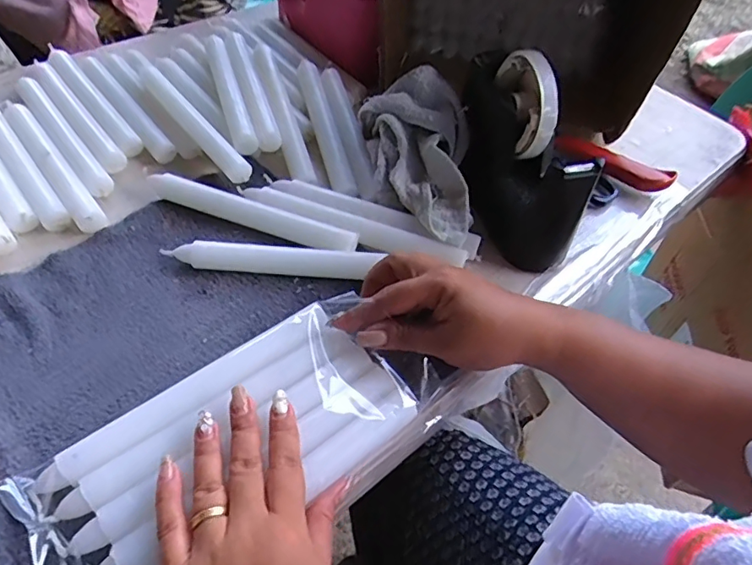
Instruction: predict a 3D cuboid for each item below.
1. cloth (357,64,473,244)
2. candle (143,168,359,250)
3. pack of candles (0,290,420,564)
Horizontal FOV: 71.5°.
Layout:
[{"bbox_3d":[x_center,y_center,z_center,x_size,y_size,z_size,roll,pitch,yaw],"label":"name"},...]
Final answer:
[{"bbox_3d":[0.041,-0.116,0.462,0.081,0.062,0.161,-6,52,-11],"label":"cloth"},{"bbox_3d":[-0.110,-0.061,0.445,0.196,0.019,0.016,18,52,8],"label":"candle"},{"bbox_3d":[-0.086,0.098,0.316,0.215,0.020,0.111,-31,59,-24],"label":"pack of candles"}]

